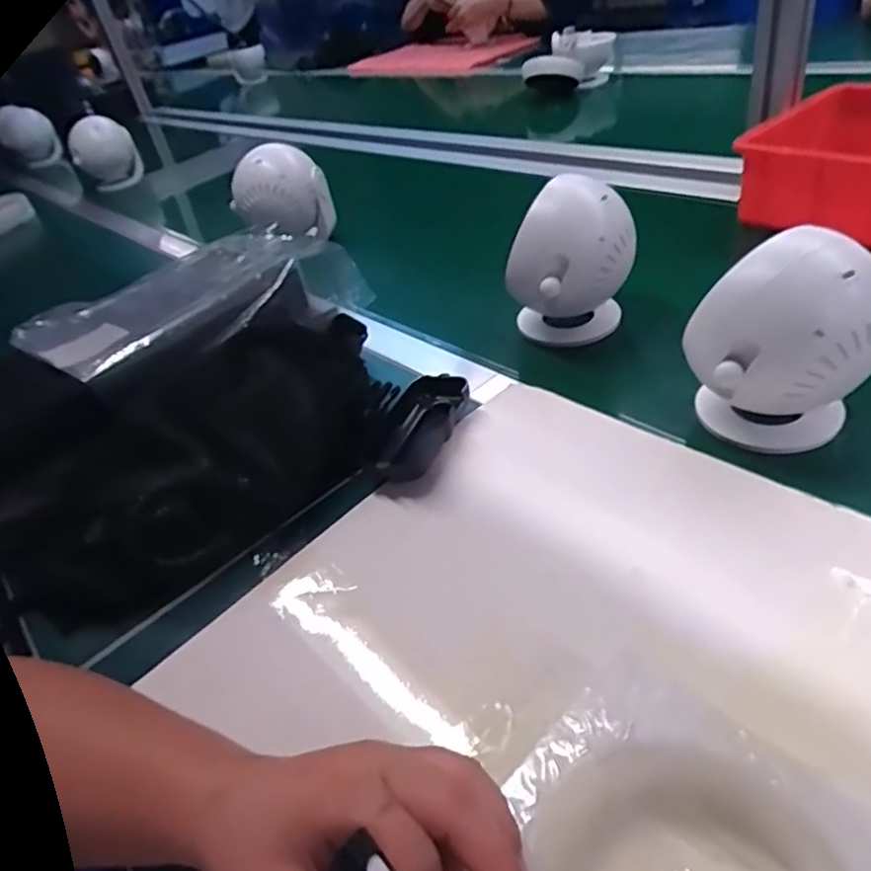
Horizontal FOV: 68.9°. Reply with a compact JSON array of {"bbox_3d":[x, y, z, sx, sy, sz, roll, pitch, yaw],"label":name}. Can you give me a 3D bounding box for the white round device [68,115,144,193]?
[{"bbox_3d":[-0.678,-0.575,1.308,0.123,0.148,0.153,-20,40,-20],"label":"white round device"}]

